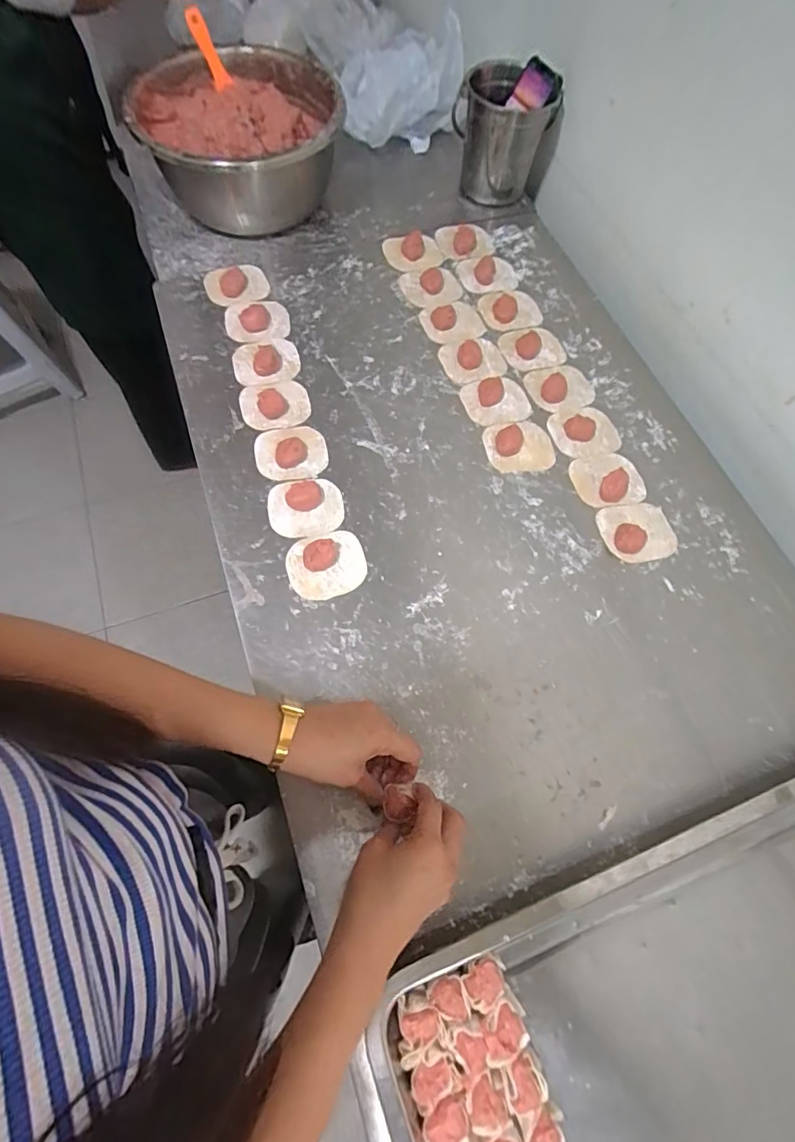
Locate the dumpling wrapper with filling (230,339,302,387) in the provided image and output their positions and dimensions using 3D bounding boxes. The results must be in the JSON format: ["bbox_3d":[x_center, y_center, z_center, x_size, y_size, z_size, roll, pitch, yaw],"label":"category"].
[{"bbox_3d":[-0.171,-0.275,0.644,0.084,0.021,0.072,-12,69,-7],"label":"dumpling wrapper with filling"}]

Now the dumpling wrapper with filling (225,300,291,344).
[{"bbox_3d":[-0.192,-0.343,0.676,0.085,0.018,0.074,-13,69,-7],"label":"dumpling wrapper with filling"}]

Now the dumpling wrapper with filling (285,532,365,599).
[{"bbox_3d":[-0.077,-0.011,0.531,0.083,0.029,0.073,-15,69,-8],"label":"dumpling wrapper with filling"}]

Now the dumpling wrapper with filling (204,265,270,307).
[{"bbox_3d":[-0.226,-0.401,0.696,0.087,0.017,0.069,-8,69,-6],"label":"dumpling wrapper with filling"}]

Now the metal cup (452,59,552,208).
[{"bbox_3d":[0.148,-0.650,0.749,0.111,0.139,0.111,1,68,-2],"label":"metal cup"}]

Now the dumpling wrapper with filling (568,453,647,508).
[{"bbox_3d":[0.256,-0.113,0.597,0.083,0.016,0.071,-11,69,-7],"label":"dumpling wrapper with filling"}]

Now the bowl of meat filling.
[{"bbox_3d":[-0.223,-0.604,0.722,0.277,0.143,0.262,1,68,-2],"label":"bowl of meat filling"}]

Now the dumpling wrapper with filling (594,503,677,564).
[{"bbox_3d":[0.279,-0.047,0.569,0.084,0.017,0.070,-9,69,-6],"label":"dumpling wrapper with filling"}]

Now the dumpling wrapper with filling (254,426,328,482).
[{"bbox_3d":[-0.127,-0.144,0.588,0.082,0.018,0.071,-12,69,-7],"label":"dumpling wrapper with filling"}]

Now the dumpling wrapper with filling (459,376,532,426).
[{"bbox_3d":[0.129,-0.223,0.640,0.085,0.014,0.071,-12,69,-7],"label":"dumpling wrapper with filling"}]

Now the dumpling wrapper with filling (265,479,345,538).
[{"bbox_3d":[-0.105,-0.076,0.560,0.082,0.023,0.071,-11,69,-7],"label":"dumpling wrapper with filling"}]

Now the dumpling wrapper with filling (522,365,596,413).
[{"bbox_3d":[0.217,-0.243,0.654,0.087,0.013,0.074,-12,69,-7],"label":"dumpling wrapper with filling"}]

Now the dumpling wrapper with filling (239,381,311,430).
[{"bbox_3d":[-0.154,-0.210,0.621,0.084,0.013,0.071,-11,69,-7],"label":"dumpling wrapper with filling"}]

